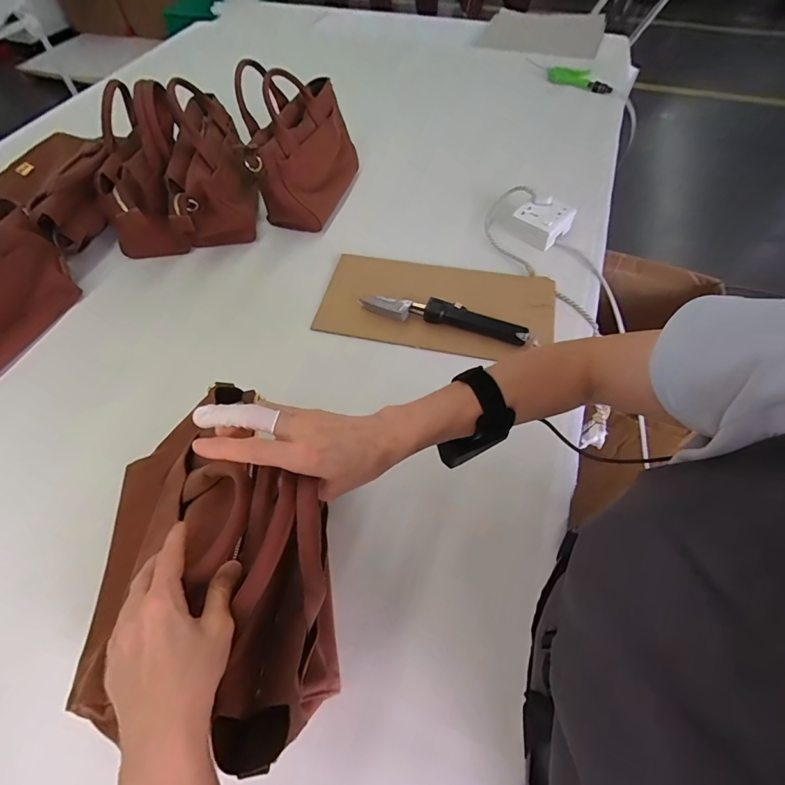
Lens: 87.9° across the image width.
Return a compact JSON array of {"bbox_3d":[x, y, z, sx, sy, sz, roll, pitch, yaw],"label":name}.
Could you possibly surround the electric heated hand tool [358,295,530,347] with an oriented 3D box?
[{"bbox_3d":[0.082,-0.126,0.658,0.268,0.022,0.044,15,59,11],"label":"electric heated hand tool"}]

